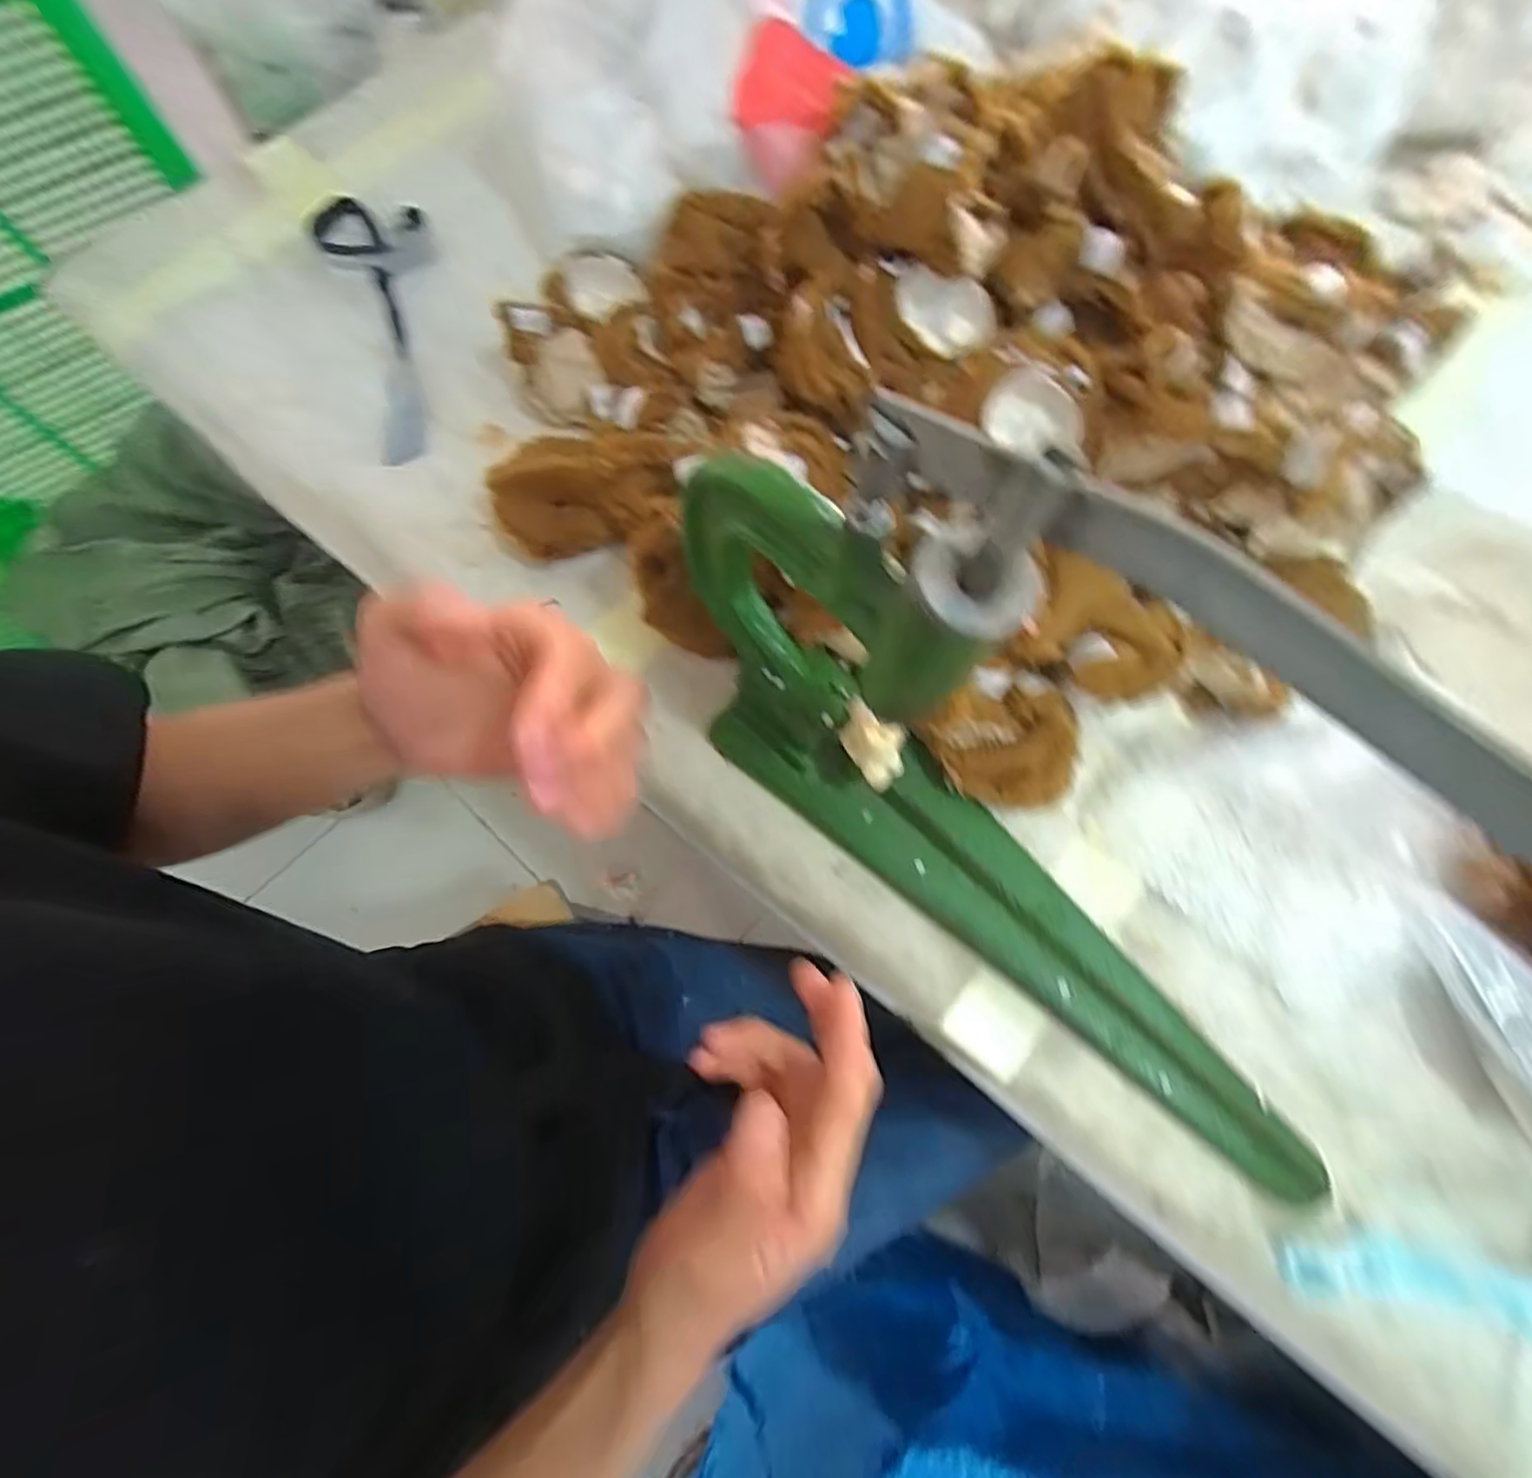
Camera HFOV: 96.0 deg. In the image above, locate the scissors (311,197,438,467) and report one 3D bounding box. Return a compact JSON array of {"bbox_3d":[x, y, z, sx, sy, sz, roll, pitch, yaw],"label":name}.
[{"bbox_3d":[-0.277,-0.324,0.520,0.081,0.024,0.262,-20,74,-7],"label":"scissors"}]

